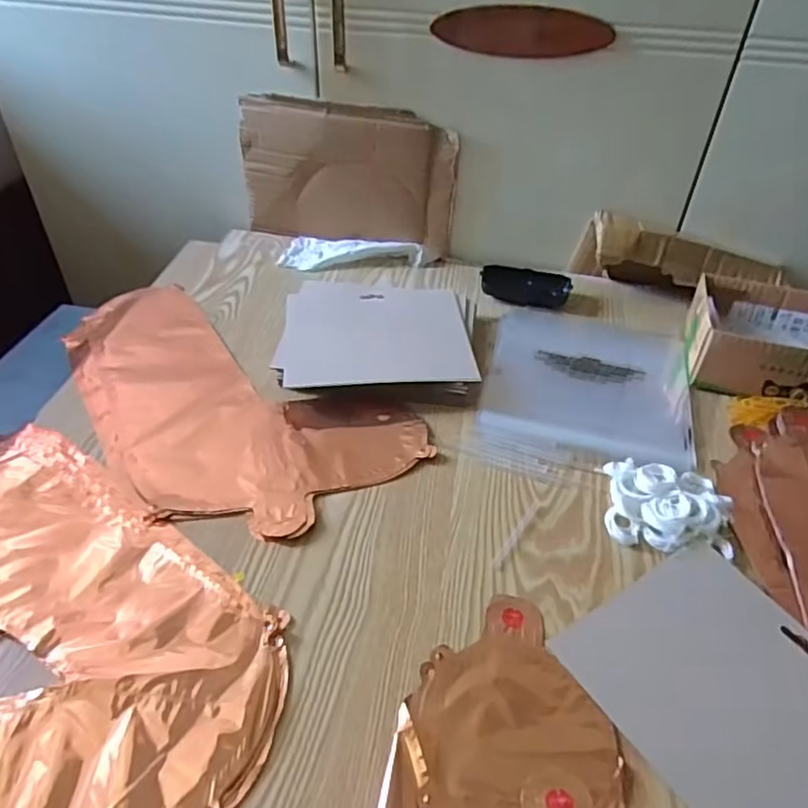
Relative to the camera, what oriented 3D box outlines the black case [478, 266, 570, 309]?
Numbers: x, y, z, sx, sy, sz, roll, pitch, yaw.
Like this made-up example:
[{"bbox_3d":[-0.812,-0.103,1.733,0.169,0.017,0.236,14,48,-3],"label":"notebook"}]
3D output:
[{"bbox_3d":[0.155,-0.150,0.788,0.111,0.026,0.065,1,41,-4],"label":"black case"}]

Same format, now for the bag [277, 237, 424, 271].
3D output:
[{"bbox_3d":[-0.069,-0.205,0.816,0.181,0.024,0.072,1,41,-4],"label":"bag"}]

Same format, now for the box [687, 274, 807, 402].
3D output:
[{"bbox_3d":[0.400,-0.061,0.652,0.181,0.071,0.136,13,42,11],"label":"box"}]

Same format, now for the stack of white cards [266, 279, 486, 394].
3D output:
[{"bbox_3d":[-0.027,-0.073,0.669,0.203,0.035,0.165,3,41,-1],"label":"stack of white cards"}]

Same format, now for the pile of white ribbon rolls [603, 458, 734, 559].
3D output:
[{"bbox_3d":[0.222,0.084,0.514,0.097,0.024,0.087,12,42,10],"label":"pile of white ribbon rolls"}]

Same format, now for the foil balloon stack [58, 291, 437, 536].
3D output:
[{"bbox_3d":[-0.200,-0.012,0.620,0.419,0.014,0.220,33,48,29],"label":"foil balloon stack"}]

